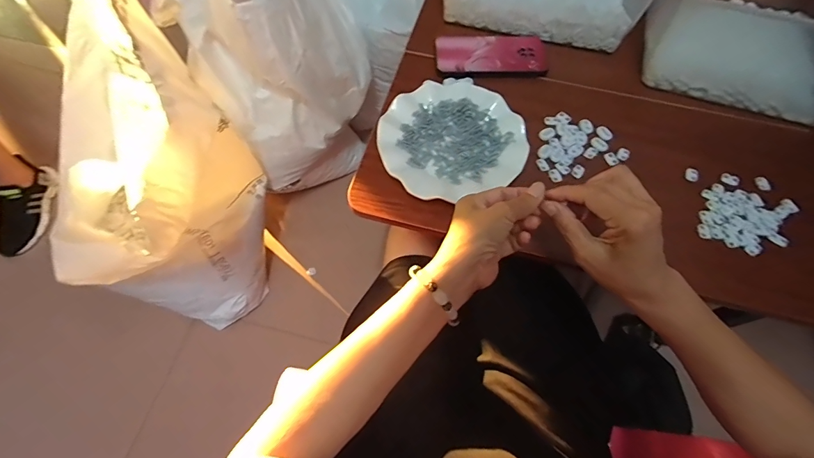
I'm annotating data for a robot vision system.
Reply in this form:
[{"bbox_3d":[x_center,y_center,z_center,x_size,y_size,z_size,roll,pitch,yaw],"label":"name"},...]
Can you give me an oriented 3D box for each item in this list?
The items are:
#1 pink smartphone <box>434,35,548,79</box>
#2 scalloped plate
[{"bbox_3d":[0.124,-0.259,0.580,0.159,0.008,0.083,-6,64,-5],"label":"pink smartphone"},{"bbox_3d":[0.054,-0.117,0.502,0.179,0.021,0.169,1,63,-2],"label":"scalloped plate"}]

